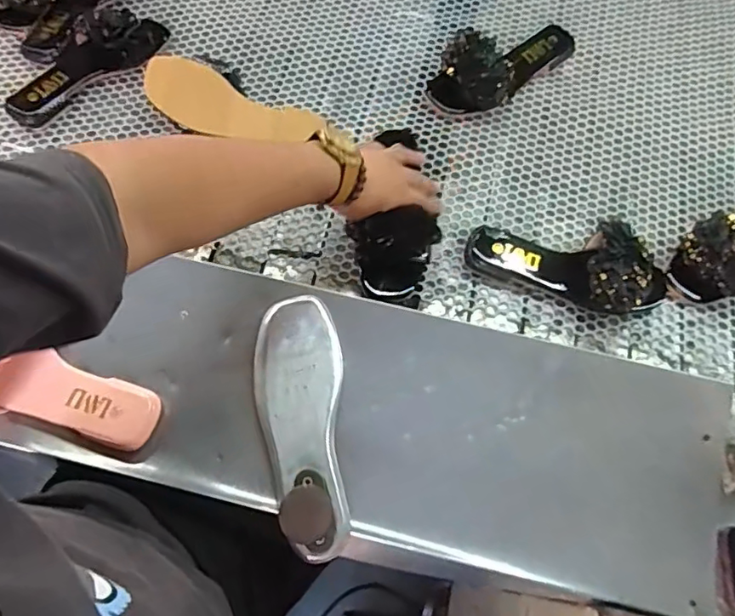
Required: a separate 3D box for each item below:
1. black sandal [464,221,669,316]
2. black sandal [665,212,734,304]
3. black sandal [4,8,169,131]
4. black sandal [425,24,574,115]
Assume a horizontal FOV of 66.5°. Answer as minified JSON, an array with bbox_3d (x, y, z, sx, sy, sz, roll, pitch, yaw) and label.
[{"bbox_3d":[0.251,-0.061,0.685,0.247,0.070,0.100,19,69,5],"label":"black sandal"},{"bbox_3d":[0.486,-0.084,0.706,0.219,0.068,0.096,-30,73,-13],"label":"black sandal"},{"bbox_3d":[-0.393,-0.349,0.776,0.246,0.068,0.098,-38,75,-15],"label":"black sandal"},{"bbox_3d":[0.203,-0.350,0.795,0.233,0.084,0.093,-30,73,-13],"label":"black sandal"}]

